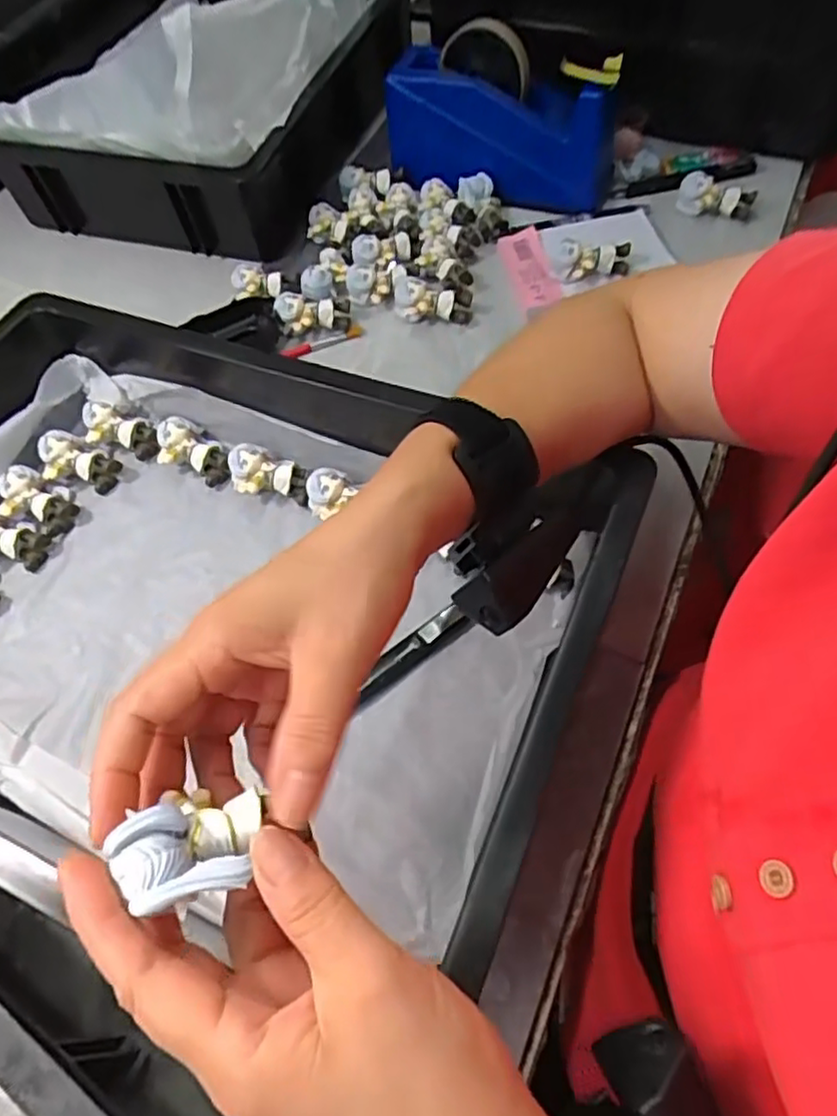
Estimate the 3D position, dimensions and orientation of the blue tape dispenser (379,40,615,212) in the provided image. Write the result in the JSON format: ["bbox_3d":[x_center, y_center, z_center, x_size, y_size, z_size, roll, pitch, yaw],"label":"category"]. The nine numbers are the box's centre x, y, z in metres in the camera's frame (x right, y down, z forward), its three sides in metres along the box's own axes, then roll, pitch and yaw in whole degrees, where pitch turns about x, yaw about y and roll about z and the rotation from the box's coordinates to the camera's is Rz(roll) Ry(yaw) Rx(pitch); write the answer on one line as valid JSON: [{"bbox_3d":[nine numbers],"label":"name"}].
[{"bbox_3d":[0.067,-0.356,0.573,0.200,0.100,0.050,6,60,8],"label":"blue tape dispenser"}]

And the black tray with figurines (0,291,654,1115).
[{"bbox_3d":[-0.144,0.023,0.397,0.484,0.095,0.314,22,63,17],"label":"black tray with figurines"}]

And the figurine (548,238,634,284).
[{"bbox_3d":[0.139,-0.242,0.544,0.062,0.022,0.030,2,59,6],"label":"figurine"}]

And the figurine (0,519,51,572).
[{"bbox_3d":[-0.287,-0.012,0.462,0.055,0.031,0.041,28,65,20],"label":"figurine"}]

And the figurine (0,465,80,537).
[{"bbox_3d":[-0.271,-0.039,0.476,0.052,0.030,0.041,38,69,23],"label":"figurine"}]

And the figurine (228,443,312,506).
[{"bbox_3d":[-0.105,-0.058,0.470,0.060,0.026,0.036,21,62,0],"label":"figurine"}]

